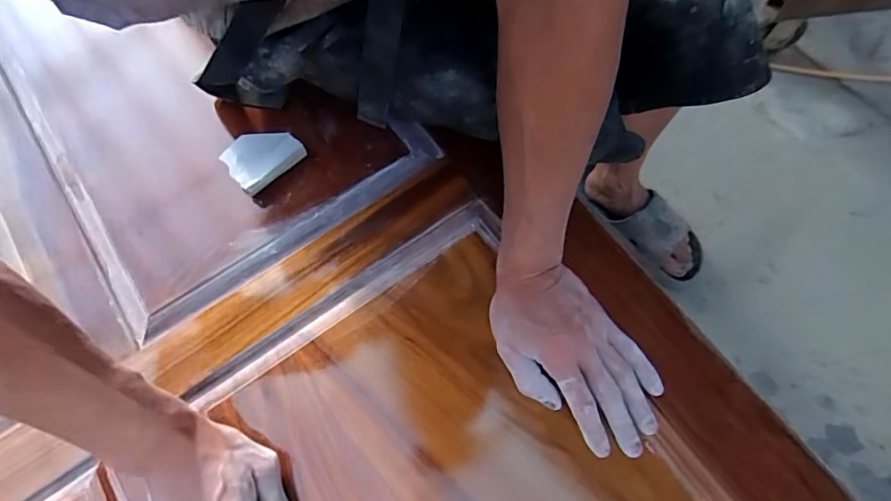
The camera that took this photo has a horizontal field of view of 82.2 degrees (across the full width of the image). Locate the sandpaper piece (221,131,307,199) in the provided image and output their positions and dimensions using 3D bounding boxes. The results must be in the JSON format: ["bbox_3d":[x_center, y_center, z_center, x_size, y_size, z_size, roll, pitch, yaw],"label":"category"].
[{"bbox_3d":[-0.187,-0.096,0.518,0.070,0.012,0.060,-41,72,-17],"label":"sandpaper piece"}]

